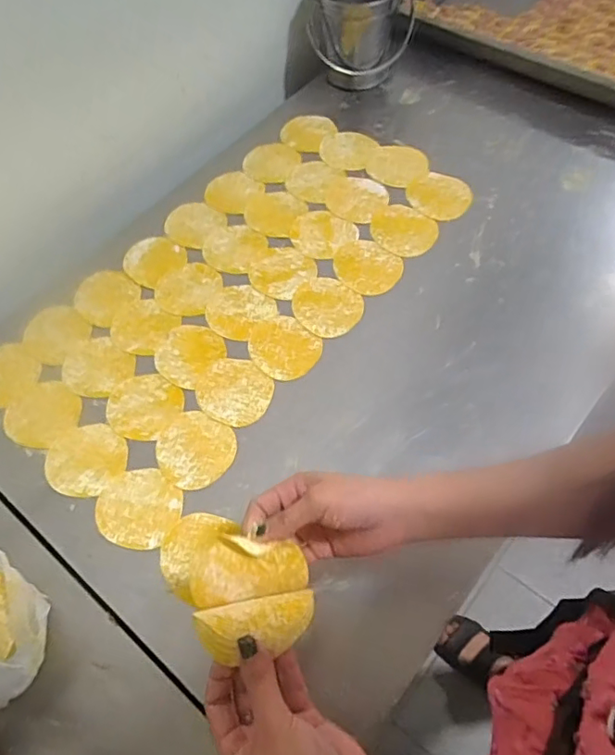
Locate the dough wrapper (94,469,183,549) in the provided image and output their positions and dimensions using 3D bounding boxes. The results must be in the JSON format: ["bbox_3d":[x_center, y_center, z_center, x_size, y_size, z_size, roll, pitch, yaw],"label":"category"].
[{"bbox_3d":[-0.170,0.130,0.563,0.083,0.004,0.076,-2,61,3],"label":"dough wrapper"}]

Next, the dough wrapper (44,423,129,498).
[{"bbox_3d":[-0.235,0.086,0.594,0.081,0.004,0.080,-2,61,3],"label":"dough wrapper"}]

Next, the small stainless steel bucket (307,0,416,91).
[{"bbox_3d":[0.083,-0.540,0.852,0.150,0.134,0.148,-2,61,3],"label":"small stainless steel bucket"}]

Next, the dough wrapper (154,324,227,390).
[{"bbox_3d":[-0.140,-0.029,0.656,0.072,0.004,0.076,-2,61,3],"label":"dough wrapper"}]

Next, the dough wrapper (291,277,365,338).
[{"bbox_3d":[0.023,-0.085,0.676,0.086,0.006,0.075,37,72,23],"label":"dough wrapper"}]

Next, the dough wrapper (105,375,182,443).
[{"bbox_3d":[-0.183,0.030,0.624,0.079,0.004,0.076,-2,61,3],"label":"dough wrapper"}]

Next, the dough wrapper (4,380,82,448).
[{"bbox_3d":[-0.294,0.041,0.626,0.073,0.004,0.077,-2,61,3],"label":"dough wrapper"}]

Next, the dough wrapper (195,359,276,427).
[{"bbox_3d":[-0.081,0.014,0.626,0.076,0.004,0.084,-42,67,-17],"label":"dough wrapper"}]

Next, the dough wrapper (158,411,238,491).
[{"bbox_3d":[-0.120,0.076,0.593,0.084,0.004,0.078,-2,61,3],"label":"dough wrapper"}]

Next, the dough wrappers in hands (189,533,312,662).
[{"bbox_3d":[-0.040,0.149,0.386,0.084,0.045,0.076,0,62,4],"label":"dough wrappers in hands"}]

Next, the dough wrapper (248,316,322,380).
[{"bbox_3d":[-0.029,-0.036,0.650,0.086,0.004,0.074,36,70,21],"label":"dough wrapper"}]

